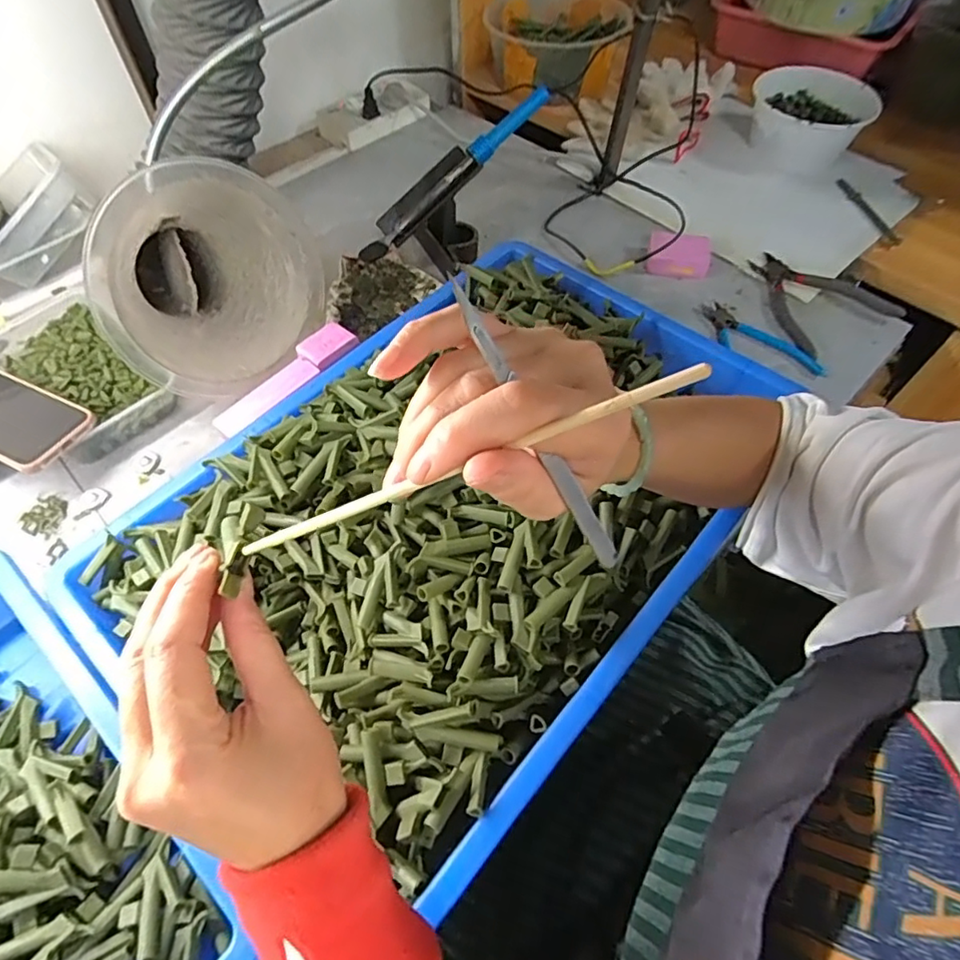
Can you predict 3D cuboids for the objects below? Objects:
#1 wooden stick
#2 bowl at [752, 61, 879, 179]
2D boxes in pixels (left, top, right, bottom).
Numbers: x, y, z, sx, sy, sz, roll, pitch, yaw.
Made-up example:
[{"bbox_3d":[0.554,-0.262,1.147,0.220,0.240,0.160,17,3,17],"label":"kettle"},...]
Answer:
[{"bbox_3d":[-0.015,-0.002,0.204,0.191,0.006,0.006,-21,54,23],"label":"wooden stick"},{"bbox_3d":[0.478,-0.533,0.824,0.152,0.086,0.169,20,59,12],"label":"bowl"}]

